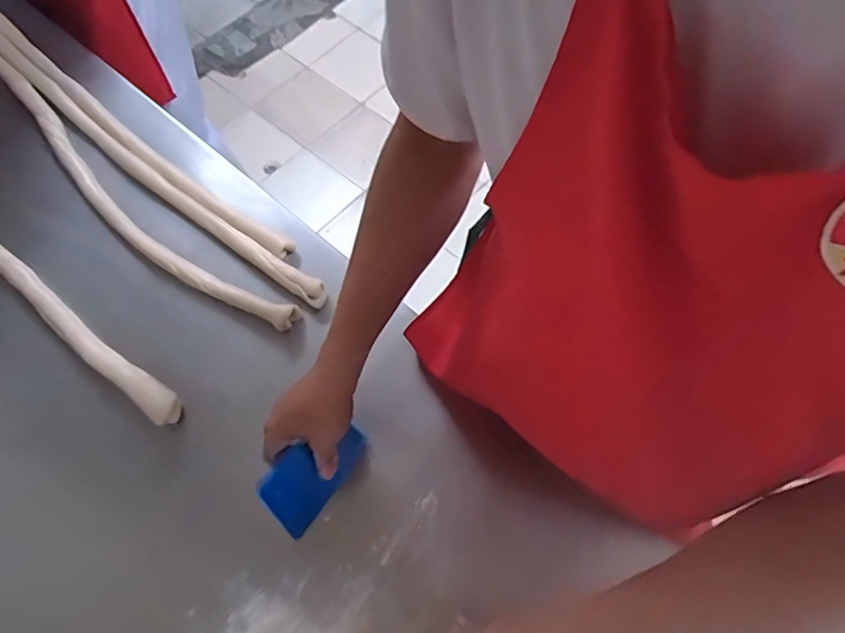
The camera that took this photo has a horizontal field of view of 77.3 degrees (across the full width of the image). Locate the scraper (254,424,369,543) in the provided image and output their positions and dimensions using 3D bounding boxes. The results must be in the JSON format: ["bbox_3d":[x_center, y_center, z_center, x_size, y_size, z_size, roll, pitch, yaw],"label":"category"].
[{"bbox_3d":[-0.115,0.165,0.572,0.011,0.095,0.124,18,54,38],"label":"scraper"}]

